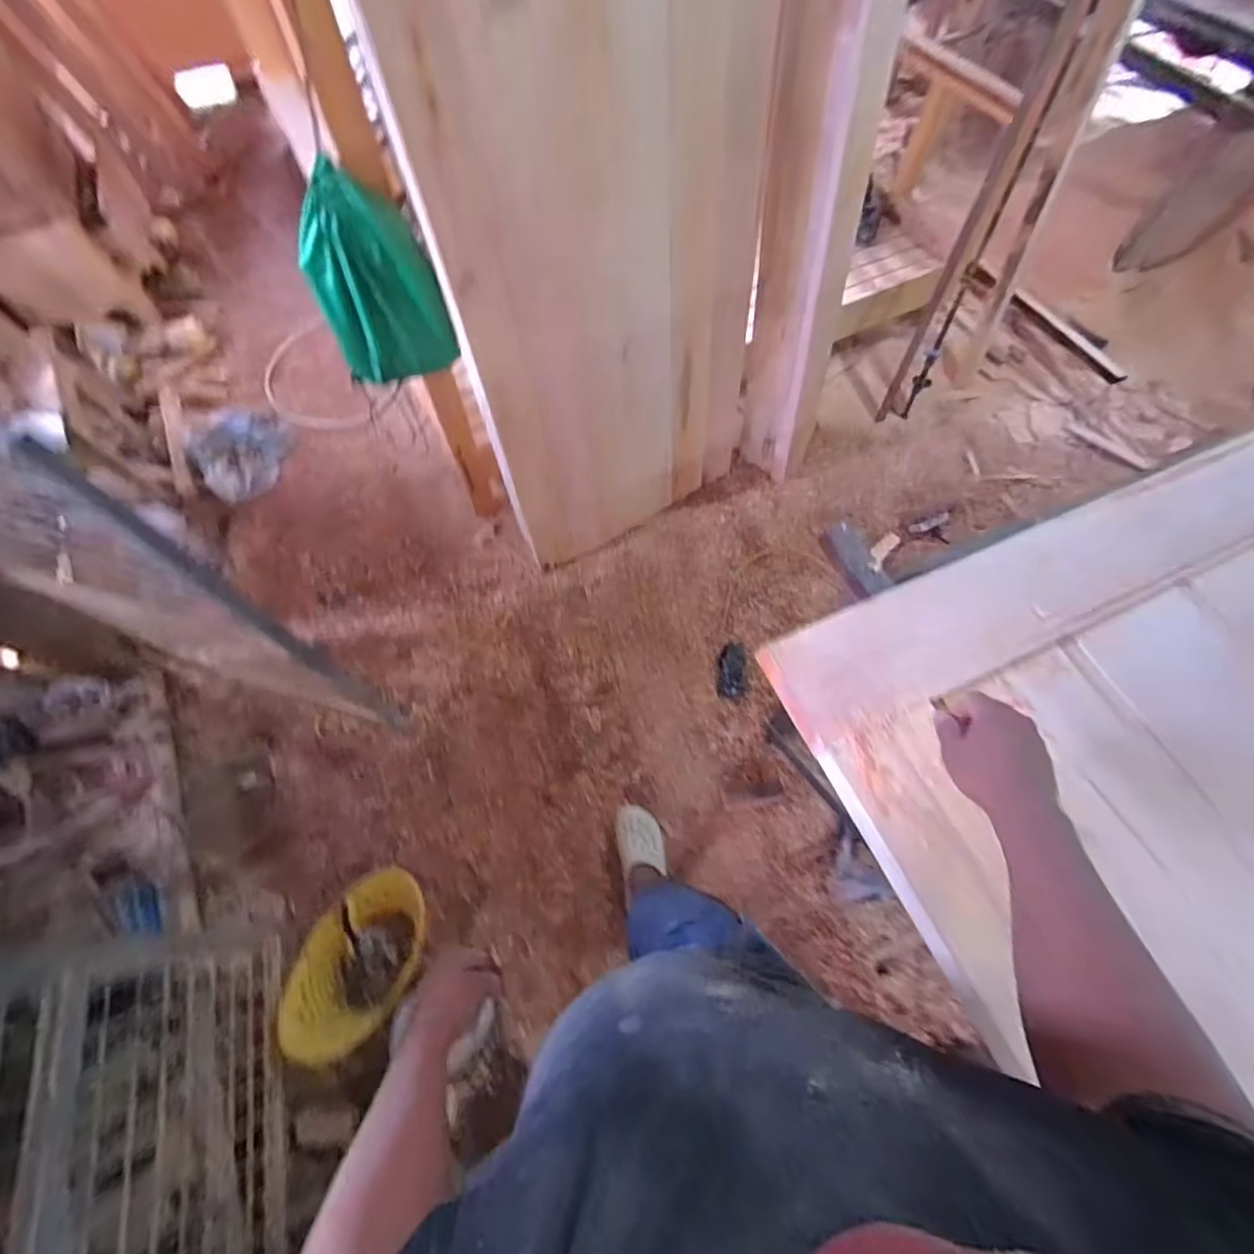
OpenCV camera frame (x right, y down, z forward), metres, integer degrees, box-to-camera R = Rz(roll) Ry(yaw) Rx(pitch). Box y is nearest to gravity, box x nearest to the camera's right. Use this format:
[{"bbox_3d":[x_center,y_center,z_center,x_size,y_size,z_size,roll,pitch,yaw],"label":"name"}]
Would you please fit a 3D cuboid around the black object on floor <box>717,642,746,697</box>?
[{"bbox_3d":[0.300,0.122,1.569,0.073,0.023,0.154,3,66,-1],"label":"black object on floor"}]

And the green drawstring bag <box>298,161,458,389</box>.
[{"bbox_3d":[-0.469,-0.633,1.036,0.222,0.336,0.096,-22,67,-11],"label":"green drawstring bag"}]

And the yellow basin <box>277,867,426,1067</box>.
[{"bbox_3d":[-0.584,0.717,1.202,0.231,0.152,0.357,29,68,12],"label":"yellow basin"}]

